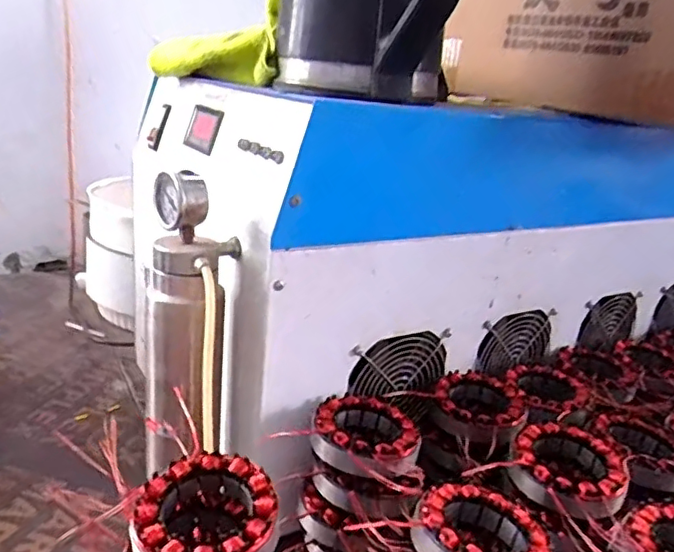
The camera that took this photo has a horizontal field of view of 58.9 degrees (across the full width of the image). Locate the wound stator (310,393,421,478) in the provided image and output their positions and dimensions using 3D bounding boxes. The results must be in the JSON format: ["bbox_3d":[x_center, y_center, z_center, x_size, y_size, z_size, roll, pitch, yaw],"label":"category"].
[{"bbox_3d":[0.023,0.132,0.486,0.084,0.030,0.088,6,19,-2],"label":"wound stator"}]

